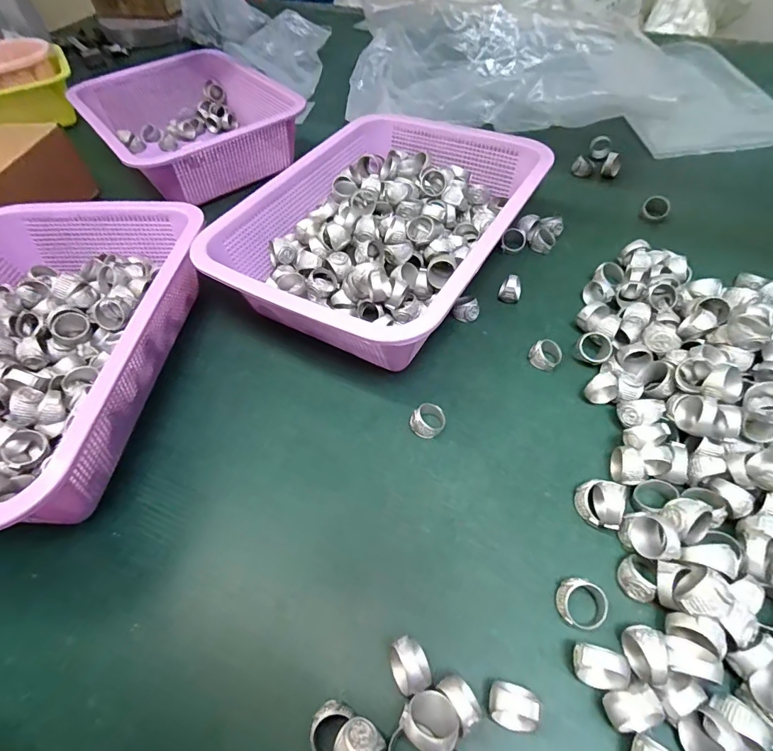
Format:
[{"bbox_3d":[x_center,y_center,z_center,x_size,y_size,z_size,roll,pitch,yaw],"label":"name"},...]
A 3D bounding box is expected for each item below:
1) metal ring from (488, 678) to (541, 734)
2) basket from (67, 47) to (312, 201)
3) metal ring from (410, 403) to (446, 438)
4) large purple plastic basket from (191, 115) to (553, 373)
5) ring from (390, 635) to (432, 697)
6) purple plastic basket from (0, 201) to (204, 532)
[{"bbox_3d":[0.064,0.167,0.222,0.024,0.017,0.019,18,56,17],"label":"metal ring"},{"bbox_3d":[-0.262,-0.336,0.587,0.218,0.078,0.283,-31,57,-18],"label":"basket"},{"bbox_3d":[0.031,0.034,0.330,0.026,0.018,0.023,3,55,8],"label":"metal ring"},{"bbox_3d":[0.007,-0.145,0.427,0.224,0.083,0.294,24,58,20],"label":"large purple plastic basket"},{"bbox_3d":[0.012,0.153,0.232,0.020,0.023,0.024,-17,54,-9],"label":"ring"},{"bbox_3d":[-0.273,-0.018,0.347,0.216,0.096,0.302,1,53,4],"label":"purple plastic basket"}]

